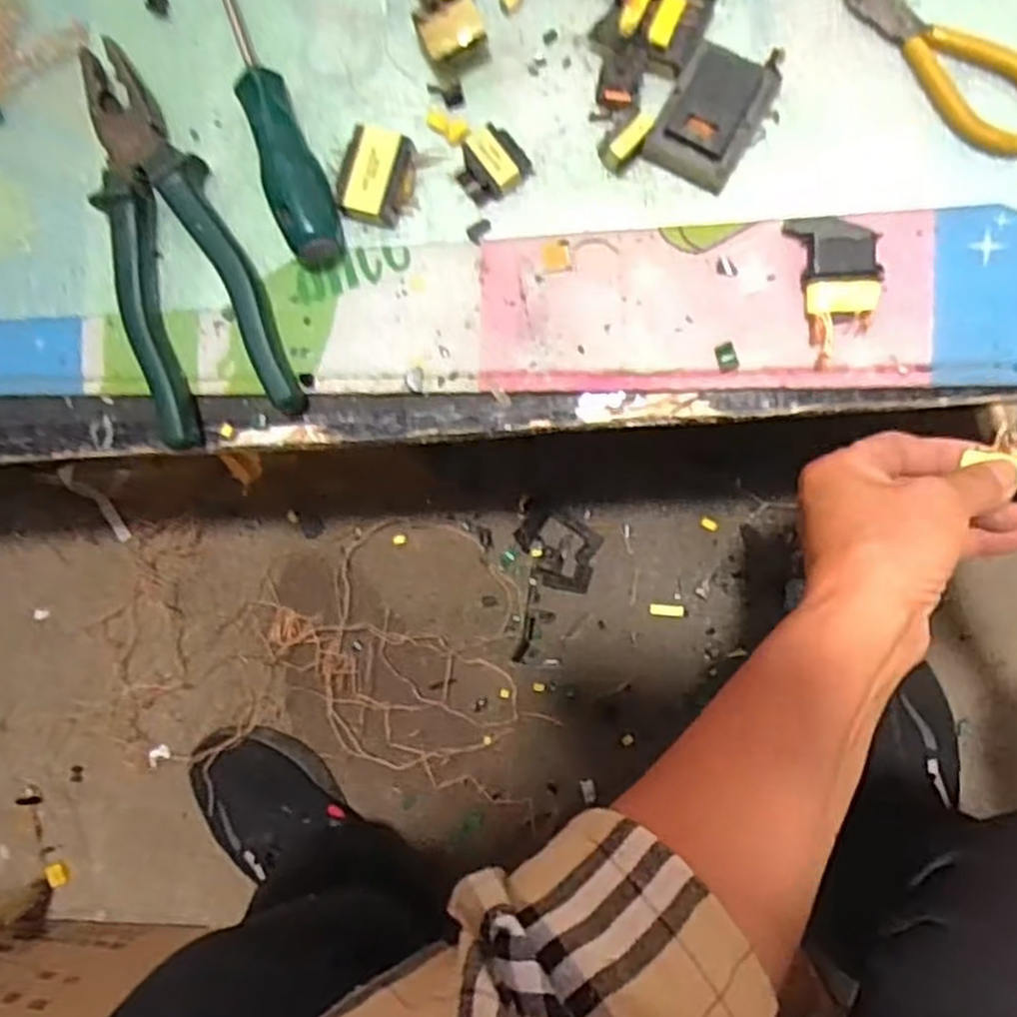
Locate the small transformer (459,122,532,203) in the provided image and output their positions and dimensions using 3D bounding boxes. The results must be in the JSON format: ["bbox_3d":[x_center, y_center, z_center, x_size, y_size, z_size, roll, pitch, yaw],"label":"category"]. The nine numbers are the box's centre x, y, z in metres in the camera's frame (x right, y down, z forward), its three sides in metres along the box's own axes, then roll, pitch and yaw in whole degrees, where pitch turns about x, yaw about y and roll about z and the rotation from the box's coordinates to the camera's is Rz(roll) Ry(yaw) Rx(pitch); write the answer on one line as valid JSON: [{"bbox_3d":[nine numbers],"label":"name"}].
[{"bbox_3d":[-0.008,-0.163,0.378,0.032,0.014,0.030,-41,85,6],"label":"small transformer"}]

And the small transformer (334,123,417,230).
[{"bbox_3d":[-0.063,-0.160,0.385,0.032,0.018,0.045,19,93,8],"label":"small transformer"}]

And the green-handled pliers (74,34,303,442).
[{"bbox_3d":[-0.168,-0.132,0.394,0.067,0.023,0.195,-20,87,8],"label":"green-handled pliers"}]

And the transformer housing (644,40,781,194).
[{"bbox_3d":[0.093,-0.180,0.360,0.040,0.022,0.059,29,94,7],"label":"transformer housing"}]

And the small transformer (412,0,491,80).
[{"bbox_3d":[-0.026,-0.222,0.377,0.030,0.025,0.023,-23,87,8],"label":"small transformer"}]

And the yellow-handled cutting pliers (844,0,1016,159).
[{"bbox_3d":[0.194,-0.200,0.354,0.107,0.006,0.040,45,96,6],"label":"yellow-handled cutting pliers"}]

